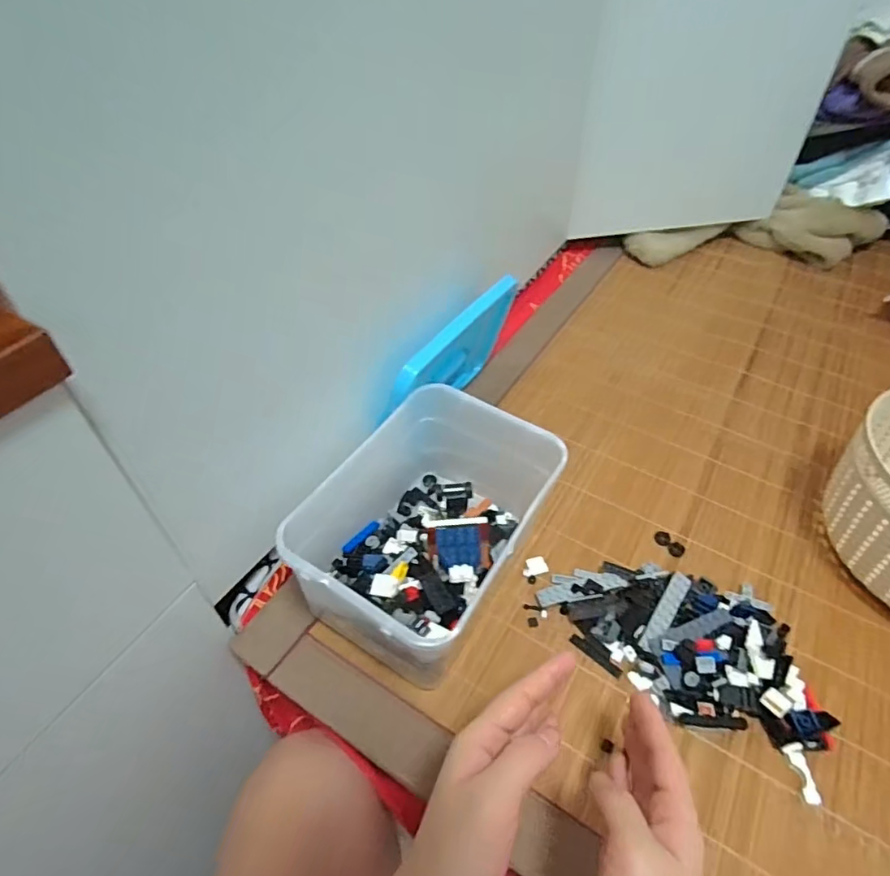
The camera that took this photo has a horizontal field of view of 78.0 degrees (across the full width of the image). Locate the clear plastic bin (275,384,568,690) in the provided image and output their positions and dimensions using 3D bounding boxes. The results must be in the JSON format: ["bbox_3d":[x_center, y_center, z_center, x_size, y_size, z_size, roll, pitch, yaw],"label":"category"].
[{"bbox_3d":[-0.013,0.078,0.464,0.149,0.123,0.215,24,51,21],"label":"clear plastic bin"}]

